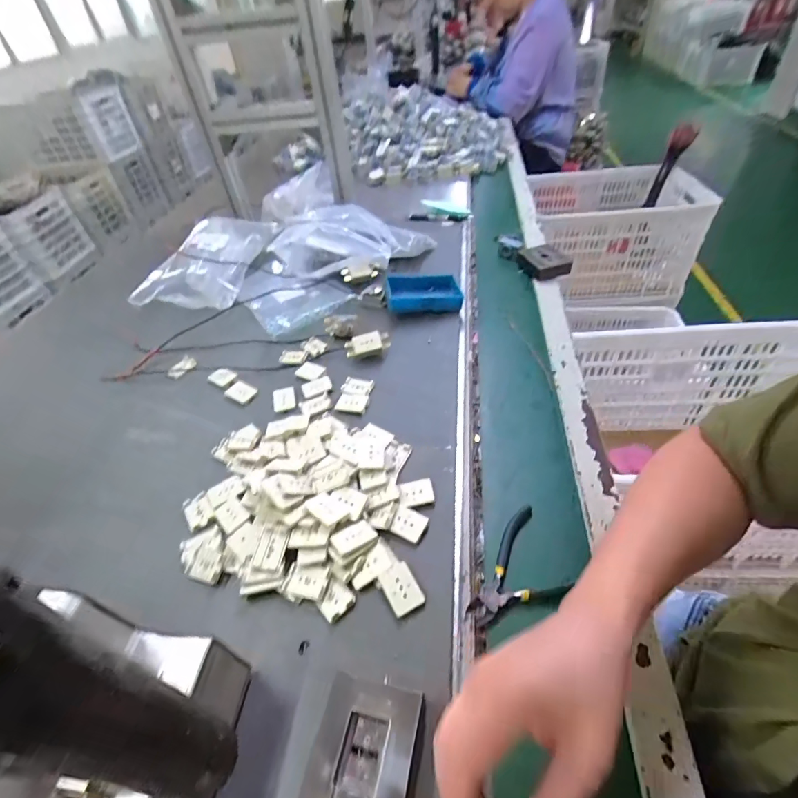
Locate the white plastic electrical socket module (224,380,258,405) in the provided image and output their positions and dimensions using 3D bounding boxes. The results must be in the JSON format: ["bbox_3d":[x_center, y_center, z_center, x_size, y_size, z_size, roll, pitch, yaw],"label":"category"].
[{"bbox_3d":[-0.214,-0.010,0.583,0.040,0.004,0.029,25,64,21],"label":"white plastic electrical socket module"}]

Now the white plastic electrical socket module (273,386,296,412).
[{"bbox_3d":[-0.149,-0.001,0.560,0.029,0.007,0.038,-18,45,-11],"label":"white plastic electrical socket module"}]

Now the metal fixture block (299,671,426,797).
[{"bbox_3d":[-0.022,0.238,0.287,0.067,0.035,0.079,6,45,13],"label":"metal fixture block"}]

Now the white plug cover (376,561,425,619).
[{"bbox_3d":[0.002,0.163,0.370,0.029,0.005,0.040,-25,47,-17],"label":"white plug cover"}]

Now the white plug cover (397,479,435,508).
[{"bbox_3d":[0.017,0.094,0.439,0.035,0.006,0.030,-11,44,-4],"label":"white plug cover"}]

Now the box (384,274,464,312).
[{"bbox_3d":[0.038,-0.168,0.677,0.113,0.029,0.079,-1,44,-4],"label":"box"}]

